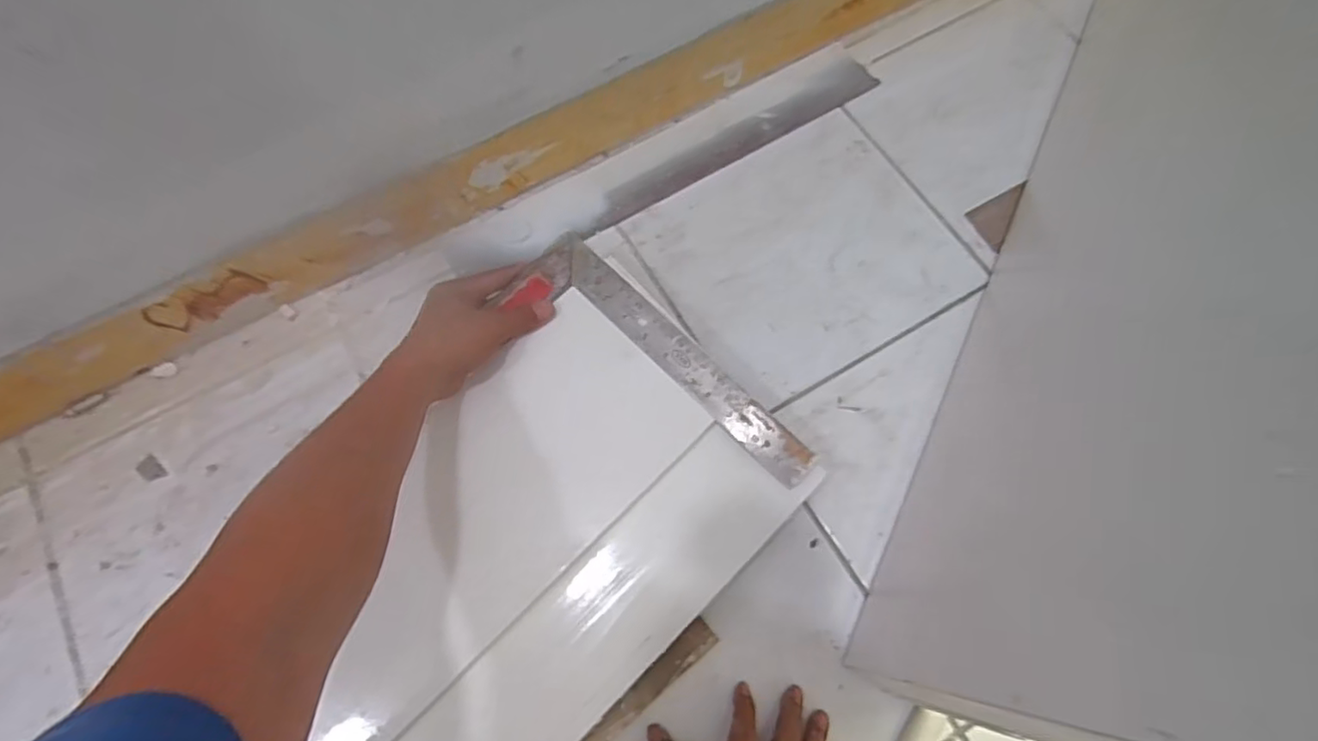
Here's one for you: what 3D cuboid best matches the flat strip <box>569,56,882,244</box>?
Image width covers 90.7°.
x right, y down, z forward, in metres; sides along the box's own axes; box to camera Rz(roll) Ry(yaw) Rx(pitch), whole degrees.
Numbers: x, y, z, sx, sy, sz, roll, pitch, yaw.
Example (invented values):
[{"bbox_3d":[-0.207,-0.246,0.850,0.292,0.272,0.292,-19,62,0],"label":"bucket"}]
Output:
[{"bbox_3d":[0.079,-0.248,0.723,0.382,0.011,0.045,-32,73,-11],"label":"flat strip"}]

